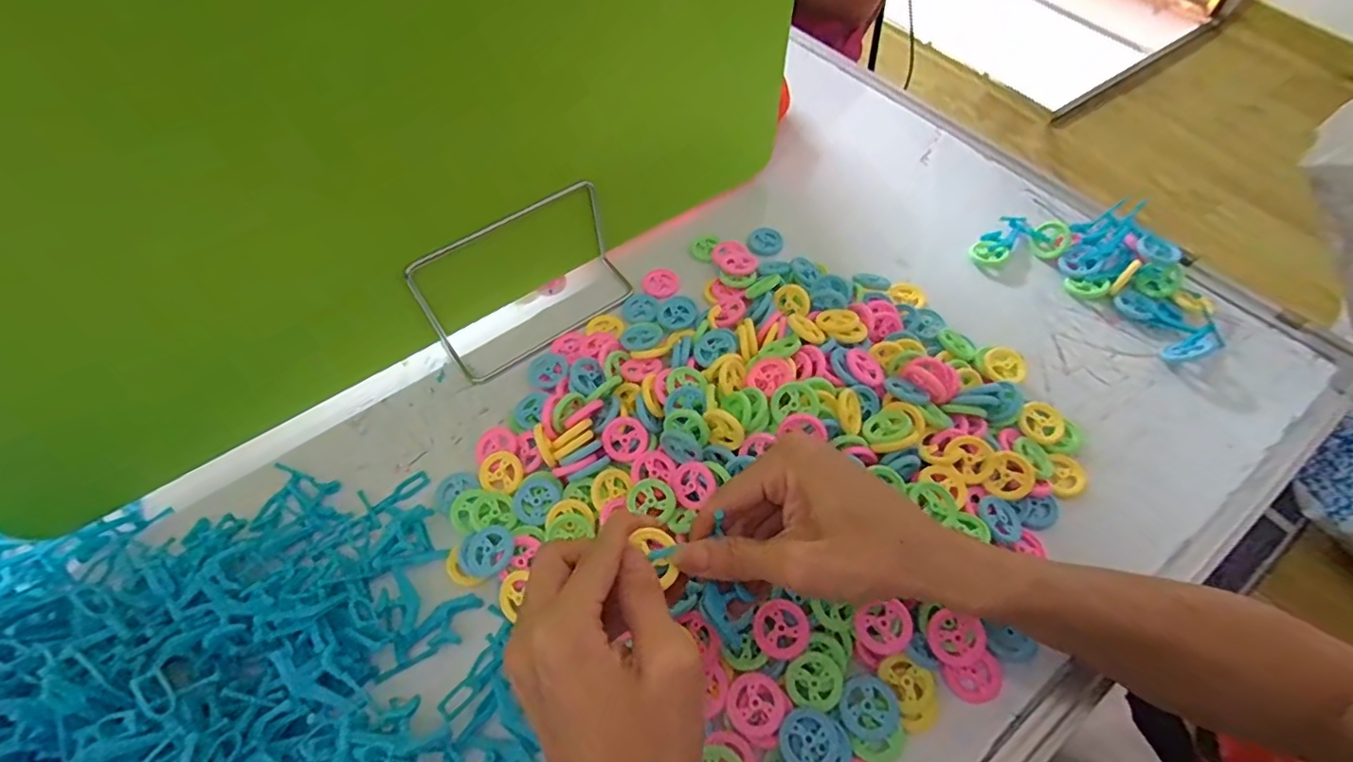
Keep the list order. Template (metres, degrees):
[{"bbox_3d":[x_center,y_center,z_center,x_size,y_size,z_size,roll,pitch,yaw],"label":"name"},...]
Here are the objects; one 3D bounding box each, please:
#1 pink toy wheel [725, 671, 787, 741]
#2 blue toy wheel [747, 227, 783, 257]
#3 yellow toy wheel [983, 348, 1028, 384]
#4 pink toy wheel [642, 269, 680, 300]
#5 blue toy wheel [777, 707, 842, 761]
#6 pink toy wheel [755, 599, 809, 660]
[{"bbox_3d":[0.042,0.170,0.306,0.030,0.004,0.030,-1,58,2],"label":"pink toy wheel"},{"bbox_3d":[0.076,-0.120,0.506,0.029,0.006,0.028,0,73,-1],"label":"blue toy wheel"},{"bbox_3d":[0.234,-0.011,0.415,0.026,0.005,0.029,-45,72,-6],"label":"yellow toy wheel"},{"bbox_3d":[-0.013,-0.081,0.483,0.029,0.005,0.029,-1,58,2],"label":"pink toy wheel"},{"bbox_3d":[0.068,0.184,0.298,0.030,0.005,0.029,-1,58,2],"label":"blue toy wheel"},{"bbox_3d":[0.058,0.137,0.321,0.029,0.012,0.030,-1,58,2],"label":"pink toy wheel"}]

